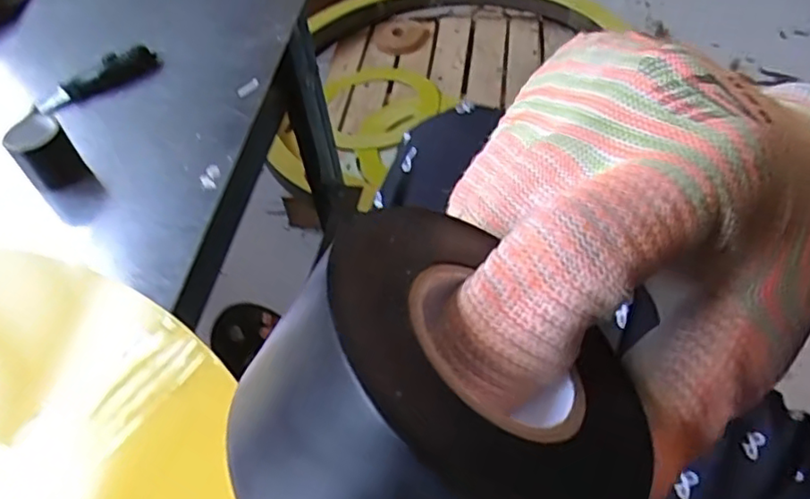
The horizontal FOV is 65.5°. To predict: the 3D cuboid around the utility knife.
[{"bbox_3d":[-0.250,-0.138,0.518,0.028,0.019,0.101,33,60,29],"label":"utility knife"}]

